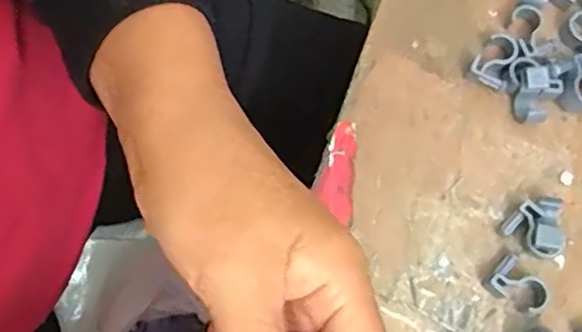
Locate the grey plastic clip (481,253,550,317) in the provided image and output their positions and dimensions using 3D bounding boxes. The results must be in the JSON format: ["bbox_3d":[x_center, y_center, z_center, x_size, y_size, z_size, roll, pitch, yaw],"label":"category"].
[{"bbox_3d":[0.100,0.052,0.268,0.027,0.010,0.018,39,79,7],"label":"grey plastic clip"}]

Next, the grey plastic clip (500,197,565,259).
[{"bbox_3d":[0.108,0.025,0.271,0.021,0.019,0.023,39,79,7],"label":"grey plastic clip"}]

